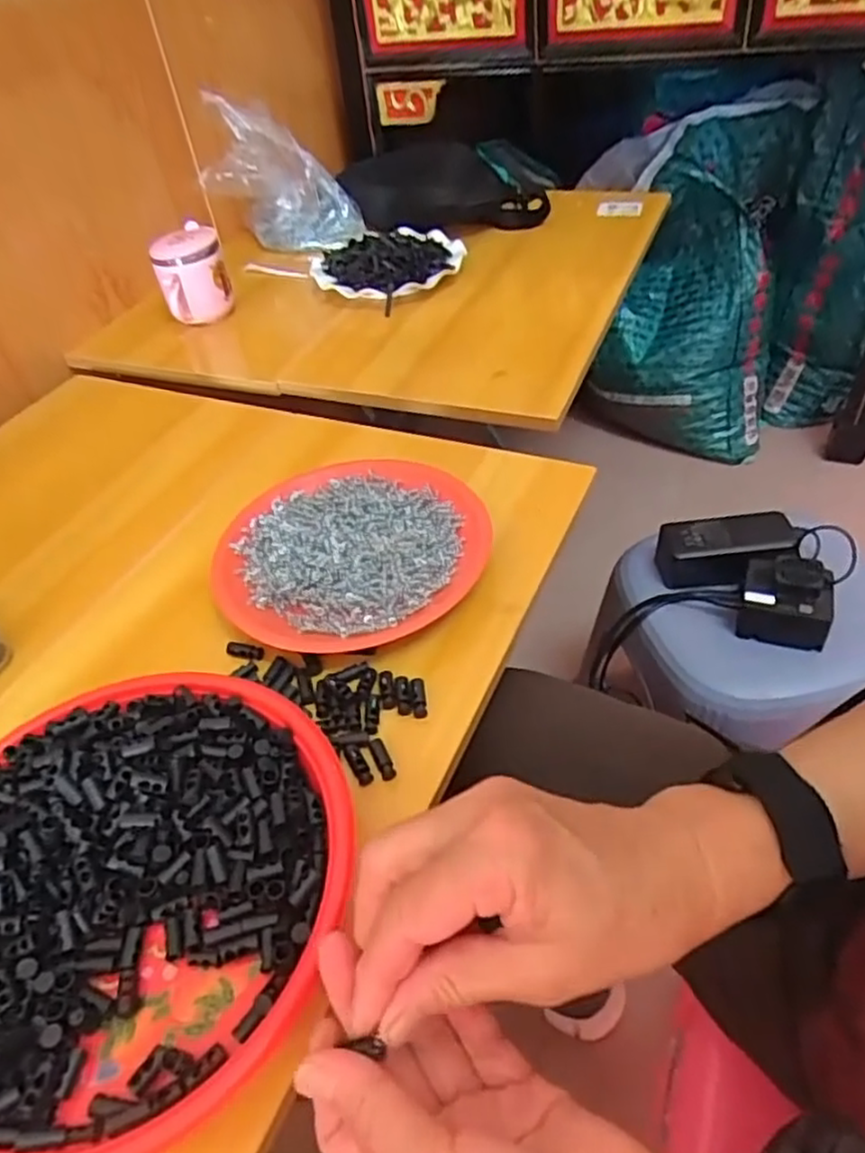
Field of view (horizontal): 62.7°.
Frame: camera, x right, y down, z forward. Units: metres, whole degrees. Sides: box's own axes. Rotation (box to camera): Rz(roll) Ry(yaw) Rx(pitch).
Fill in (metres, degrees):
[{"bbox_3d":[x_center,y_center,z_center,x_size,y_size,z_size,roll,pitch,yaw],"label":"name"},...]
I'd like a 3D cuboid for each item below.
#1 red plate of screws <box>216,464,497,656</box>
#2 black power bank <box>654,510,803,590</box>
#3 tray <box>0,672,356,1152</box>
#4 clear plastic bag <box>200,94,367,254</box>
[{"bbox_3d":[-0.060,-0.020,0.518,0.191,0.027,0.175,-4,46,4],"label":"red plate of screws"},{"bbox_3d":[0.306,-0.025,0.740,0.137,0.048,0.064,-6,45,2],"label":"black power bank"},{"bbox_3d":[-0.157,0.154,0.354,0.228,0.044,0.227,-12,45,-4],"label":"tray"},{"bbox_3d":[-0.211,-0.546,0.967,0.200,0.172,0.068,8,47,15],"label":"clear plastic bag"}]

